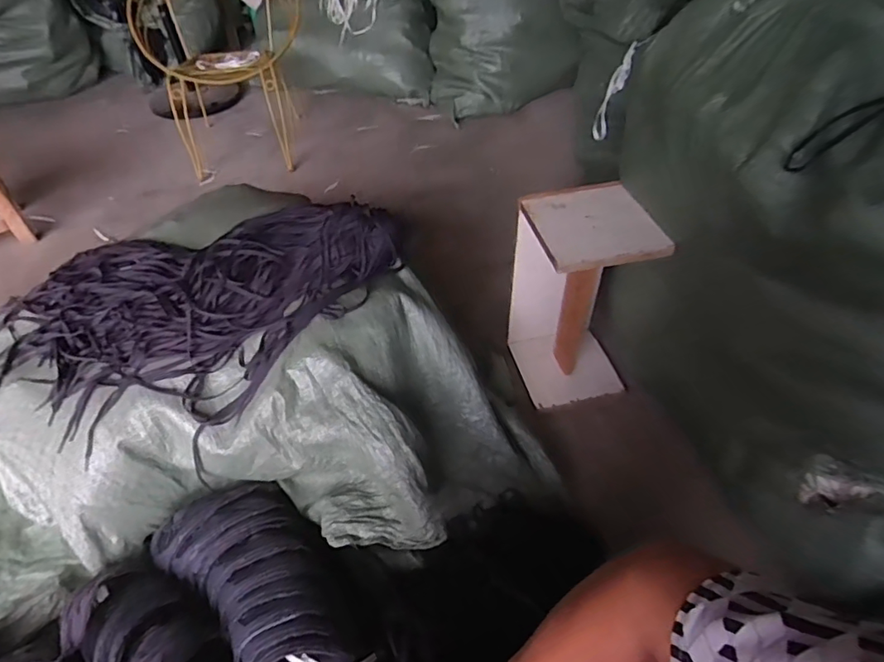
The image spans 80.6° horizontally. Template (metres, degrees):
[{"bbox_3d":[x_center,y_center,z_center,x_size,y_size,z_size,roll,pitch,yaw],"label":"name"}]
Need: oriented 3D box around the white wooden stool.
[{"bbox_3d":[0.283,-0.042,1.112,0.241,0.468,0.249,-4,47,-3],"label":"white wooden stool"}]

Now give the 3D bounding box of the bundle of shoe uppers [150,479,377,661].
[{"bbox_3d":[-0.252,0.368,0.767,0.377,0.101,0.192,34,55,28],"label":"bundle of shoe uppers"}]

